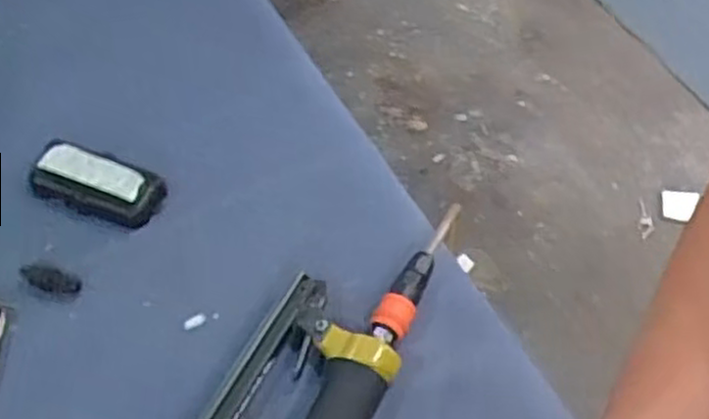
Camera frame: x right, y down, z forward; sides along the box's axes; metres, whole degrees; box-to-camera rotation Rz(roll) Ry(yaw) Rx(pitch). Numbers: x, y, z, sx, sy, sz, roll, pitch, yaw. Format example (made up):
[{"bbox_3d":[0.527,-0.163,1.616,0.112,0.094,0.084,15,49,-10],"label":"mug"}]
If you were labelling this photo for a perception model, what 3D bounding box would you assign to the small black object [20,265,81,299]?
[{"bbox_3d":[-0.238,0.057,0.587,0.051,0.006,0.020,20,57,9],"label":"small black object"}]

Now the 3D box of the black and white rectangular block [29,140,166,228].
[{"bbox_3d":[-0.215,-0.021,0.626,0.106,0.031,0.046,17,56,7],"label":"black and white rectangular block"}]

